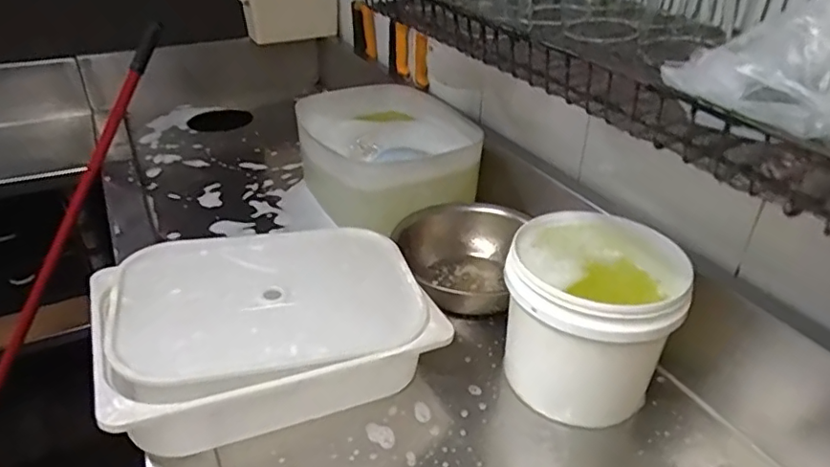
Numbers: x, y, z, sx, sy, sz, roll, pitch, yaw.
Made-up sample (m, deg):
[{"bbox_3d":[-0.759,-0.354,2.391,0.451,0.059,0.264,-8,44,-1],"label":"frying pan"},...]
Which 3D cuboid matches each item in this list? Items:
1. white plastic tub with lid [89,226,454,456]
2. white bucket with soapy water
[{"bbox_3d":[-0.198,0.122,0.777,0.395,0.141,0.297,-16,36,-22],"label":"white plastic tub with lid"},{"bbox_3d":[0.228,0.111,0.759,0.204,0.192,0.197,10,34,15],"label":"white bucket with soapy water"}]

